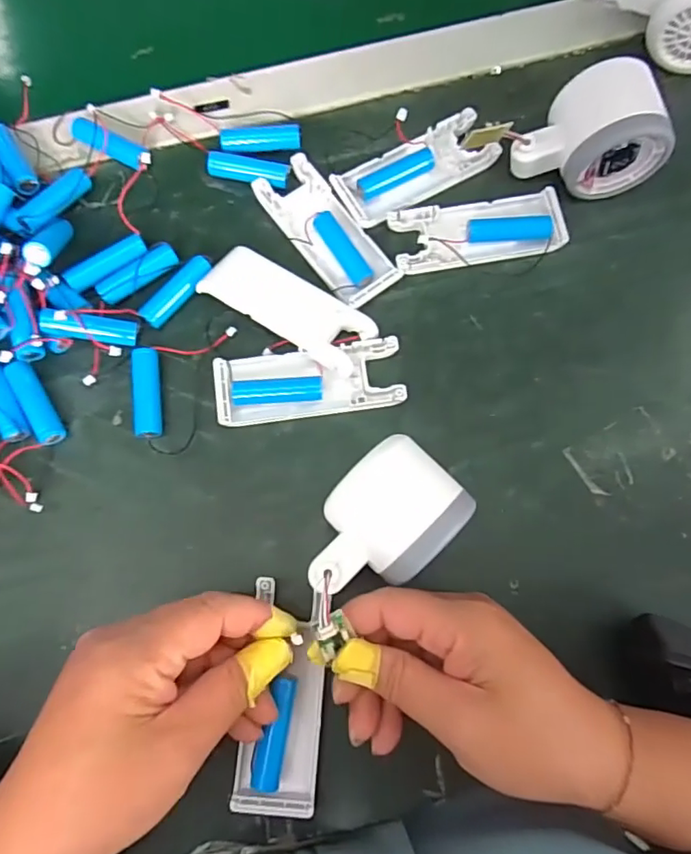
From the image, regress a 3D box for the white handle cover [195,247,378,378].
[{"bbox_3d":[-0.033,-0.071,0.317,0.100,0.015,0.040,32,79,6],"label":"white handle cover"}]

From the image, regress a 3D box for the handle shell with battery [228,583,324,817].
[{"bbox_3d":[-0.030,0.133,0.268,0.039,0.016,0.105,5,75,1],"label":"handle shell with battery"}]

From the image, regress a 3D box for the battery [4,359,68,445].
[{"bbox_3d":[-0.174,-0.013,0.304,0.013,0.014,0.050,-28,79,-7],"label":"battery"}]

